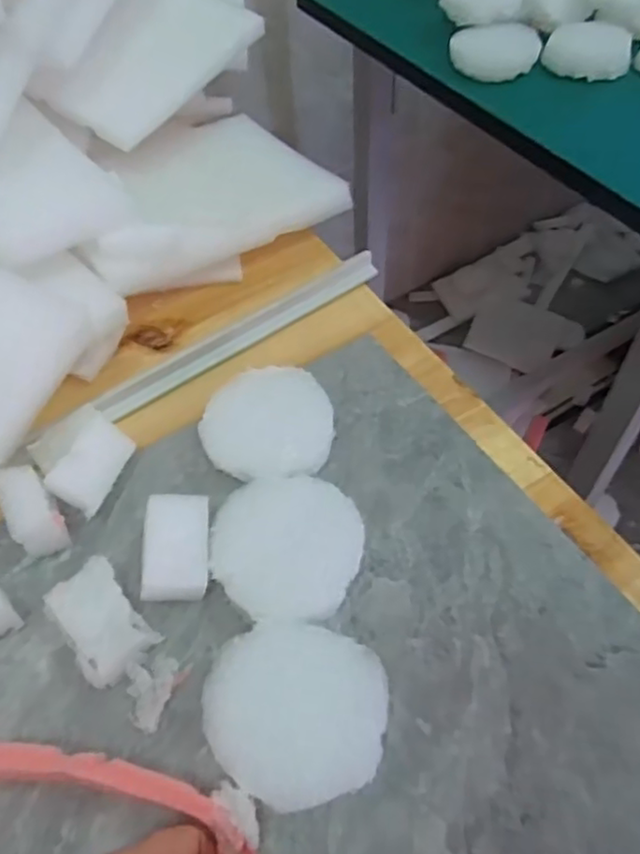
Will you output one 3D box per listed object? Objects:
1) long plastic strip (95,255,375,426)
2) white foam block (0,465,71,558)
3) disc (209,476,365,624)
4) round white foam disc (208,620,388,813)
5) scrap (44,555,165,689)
[{"bbox_3d":[-0.052,-0.068,0.465,0.223,0.011,0.023,-32,58,-19],"label":"long plastic strip"},{"bbox_3d":[-0.157,0.046,0.358,0.023,0.013,0.052,-29,95,-17],"label":"white foam block"},{"bbox_3d":[-0.019,0.063,0.348,0.077,0.019,0.076,-2,54,2],"label":"disc"},{"bbox_3d":[-0.012,0.130,0.303,0.079,0.021,0.074,-2,54,2],"label":"round white foam disc"},{"bbox_3d":[-0.110,0.097,0.331,0.036,0.017,0.056,-35,60,-21],"label":"scrap"}]

